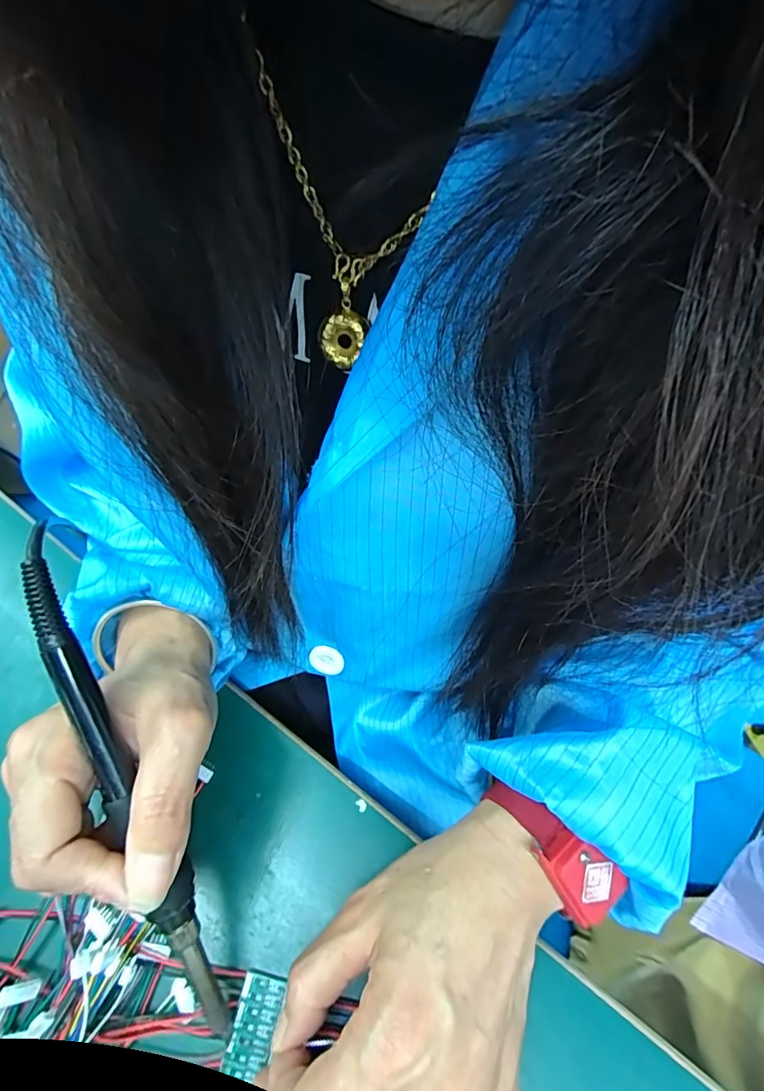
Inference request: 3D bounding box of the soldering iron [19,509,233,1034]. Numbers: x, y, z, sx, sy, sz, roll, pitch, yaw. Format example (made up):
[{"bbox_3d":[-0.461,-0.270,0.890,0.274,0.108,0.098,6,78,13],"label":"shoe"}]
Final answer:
[{"bbox_3d":[-0.101,0.095,0.196,0.018,0.023,0.214,-20,95,-12],"label":"soldering iron"}]

